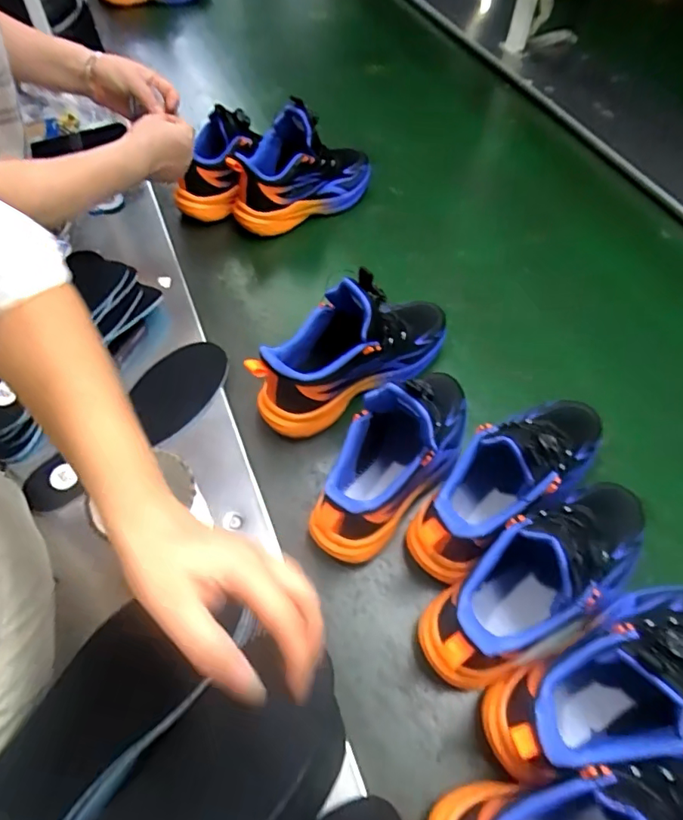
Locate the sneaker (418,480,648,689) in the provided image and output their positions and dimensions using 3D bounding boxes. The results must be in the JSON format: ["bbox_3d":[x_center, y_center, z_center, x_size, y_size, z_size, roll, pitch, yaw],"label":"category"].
[{"bbox_3d":[0.182,0.132,0.441,0.254,0.113,0.094,-27,62,-15],"label":"sneaker"}]

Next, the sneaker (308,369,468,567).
[{"bbox_3d":[0.060,0.032,0.498,0.095,0.131,0.230,21,61,13],"label":"sneaker"}]

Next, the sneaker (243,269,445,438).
[{"bbox_3d":[0.016,-0.076,0.585,0.251,0.158,0.083,-32,64,-17],"label":"sneaker"}]

